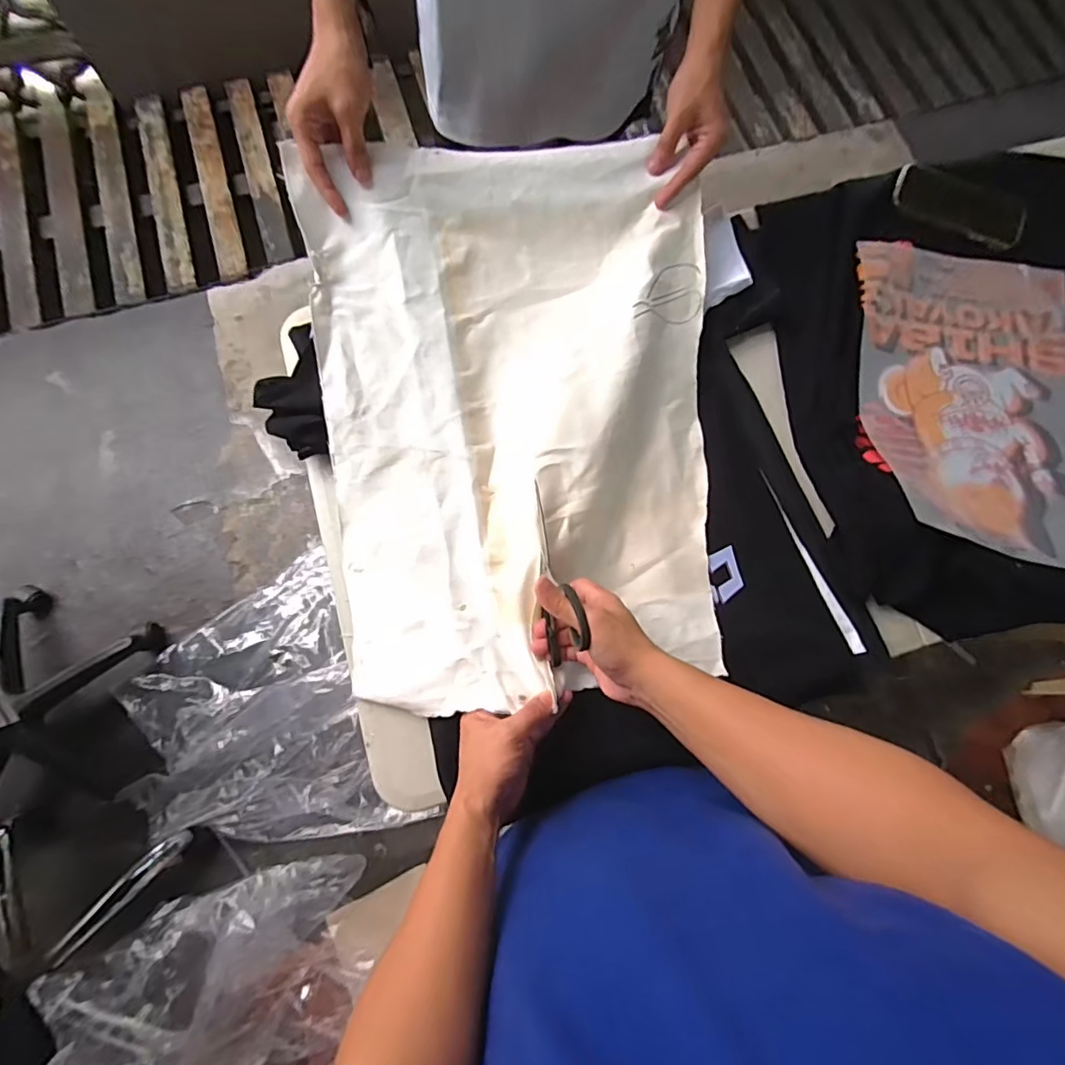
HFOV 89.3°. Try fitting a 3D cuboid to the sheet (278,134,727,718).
[{"bbox_3d":[-0.003,-0.132,0.578,0.431,0.143,0.575,-6,72,-4],"label":"sheet"}]

